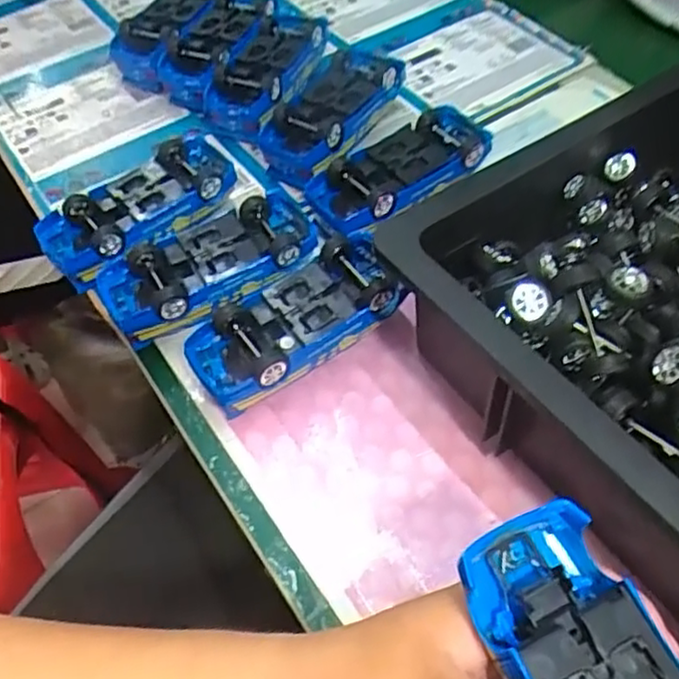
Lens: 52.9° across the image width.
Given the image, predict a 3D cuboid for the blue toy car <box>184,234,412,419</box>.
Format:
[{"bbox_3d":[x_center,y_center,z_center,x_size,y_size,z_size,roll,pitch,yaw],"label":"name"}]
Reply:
[{"bbox_3d":[-0.021,-0.009,0.396,0.132,0.036,0.059,-33,58,-22],"label":"blue toy car"}]

